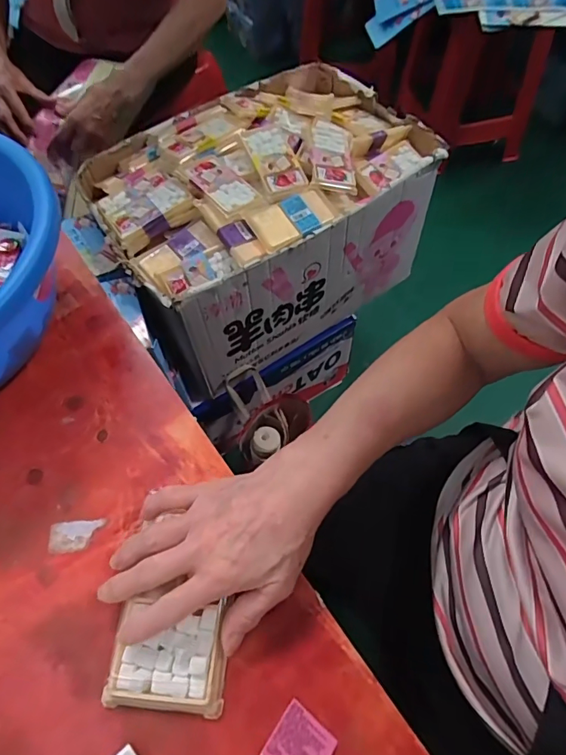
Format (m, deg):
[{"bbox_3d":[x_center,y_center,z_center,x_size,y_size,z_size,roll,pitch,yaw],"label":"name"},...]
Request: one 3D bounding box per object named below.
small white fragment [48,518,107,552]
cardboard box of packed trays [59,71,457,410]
[{"bbox_3d":[-0.165,0.125,0.371,0.042,0.004,0.023,-4,60,-1],"label":"small white fragment"},{"bbox_3d":[-0.045,-0.295,0.870,0.544,0.287,0.371,-33,65,-16],"label":"cardboard box of packed trays"}]

